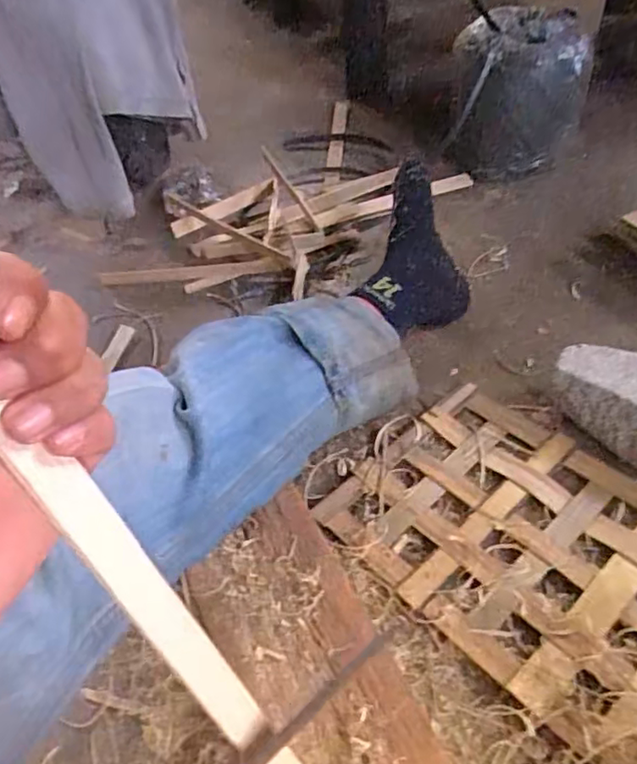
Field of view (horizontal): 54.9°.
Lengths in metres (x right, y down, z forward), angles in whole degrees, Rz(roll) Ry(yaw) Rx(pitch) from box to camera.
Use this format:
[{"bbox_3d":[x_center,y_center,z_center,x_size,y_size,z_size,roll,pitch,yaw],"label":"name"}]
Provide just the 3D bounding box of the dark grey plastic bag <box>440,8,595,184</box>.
[{"bbox_3d":[0.286,-0.415,0.896,0.176,0.189,0.142,8,49,14],"label":"dark grey plastic bag"}]

